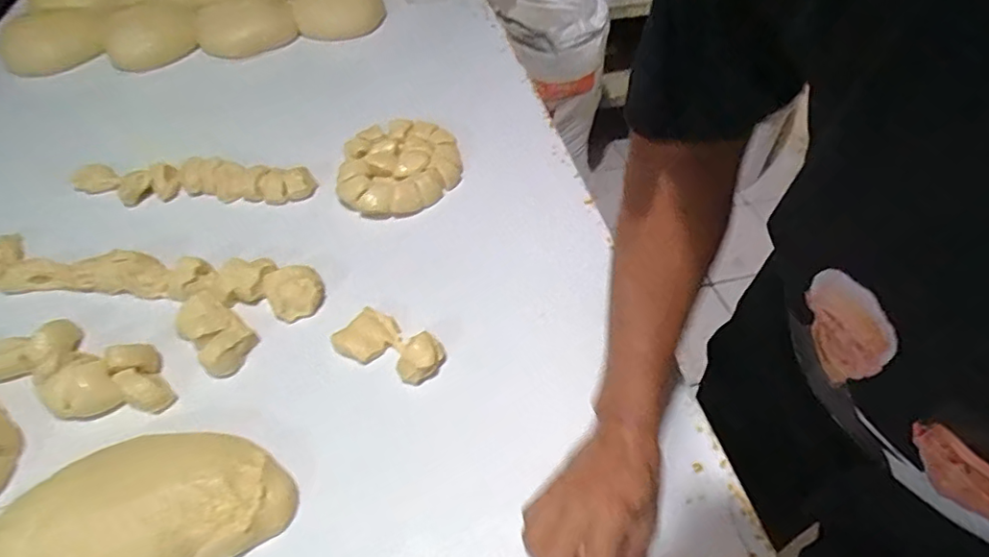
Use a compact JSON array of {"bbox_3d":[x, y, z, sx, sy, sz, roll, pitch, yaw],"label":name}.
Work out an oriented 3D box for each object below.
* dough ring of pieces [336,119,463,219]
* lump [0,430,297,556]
[{"bbox_3d":[-0.127,-0.155,0.778,0.155,0.042,0.168,0,47,1],"label":"dough ring of pieces"},{"bbox_3d":[-0.288,0.184,0.458,0.229,0.044,0.128,-17,49,-14],"label":"lump"}]

